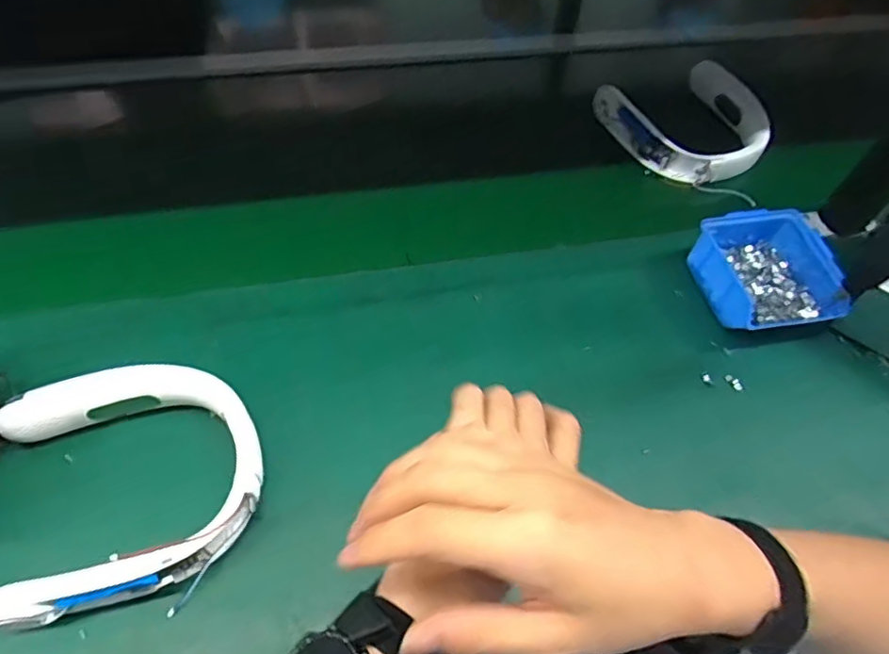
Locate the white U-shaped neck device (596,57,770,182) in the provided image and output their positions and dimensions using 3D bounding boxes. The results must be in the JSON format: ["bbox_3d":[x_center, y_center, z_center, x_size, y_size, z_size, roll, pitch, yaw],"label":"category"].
[{"bbox_3d":[0.353,-0.288,0.828,0.237,0.051,0.194,-22,61,-19],"label":"white U-shaped neck device"}]

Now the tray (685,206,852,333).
[{"bbox_3d":[0.359,-0.061,0.653,0.139,0.055,0.144,-3,57,-7],"label":"tray"}]

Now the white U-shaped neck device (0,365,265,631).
[{"bbox_3d":[-0.253,0.121,0.478,0.194,0.036,0.188,-12,58,-13],"label":"white U-shaped neck device"}]

